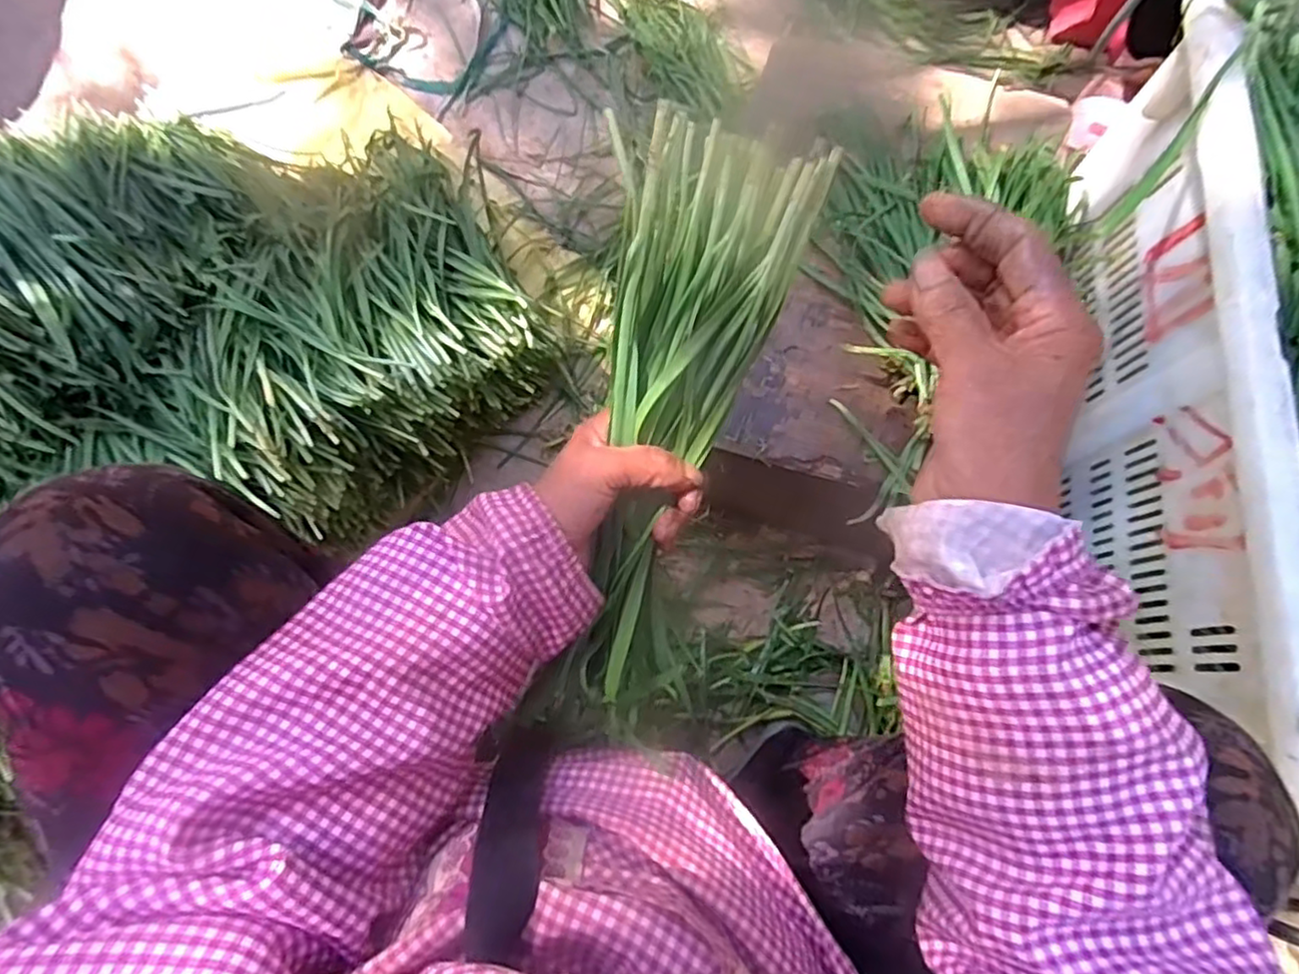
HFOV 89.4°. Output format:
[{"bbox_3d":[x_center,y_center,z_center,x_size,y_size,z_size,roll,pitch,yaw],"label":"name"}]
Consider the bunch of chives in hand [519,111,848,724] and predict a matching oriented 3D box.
[{"bbox_3d":[0.004,-0.019,0.348,0.090,0.041,0.313,14,106,2],"label":"bunch of chives in hand"}]

